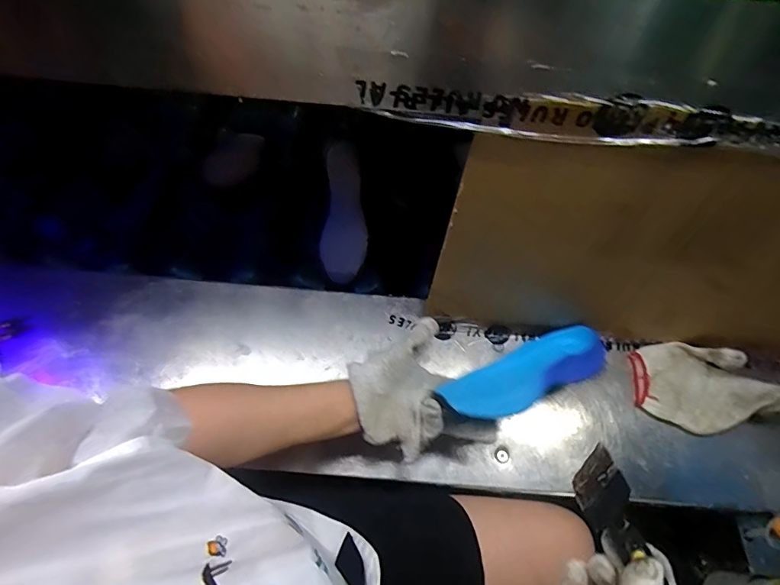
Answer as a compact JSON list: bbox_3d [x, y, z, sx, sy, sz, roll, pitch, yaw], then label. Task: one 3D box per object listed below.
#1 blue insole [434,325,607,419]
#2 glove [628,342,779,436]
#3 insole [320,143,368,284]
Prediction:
[{"bbox_3d":[0.149,0.095,0.482,0.222,0.051,0.069,-19,65,-26],"label":"blue insole"},{"bbox_3d":[0.397,0.112,0.529,0.166,0.063,0.113,-3,63,-4],"label":"glove"},{"bbox_3d":[-0.069,-0.119,0.649,0.066,0.018,0.202,0,95,-2],"label":"insole"}]

